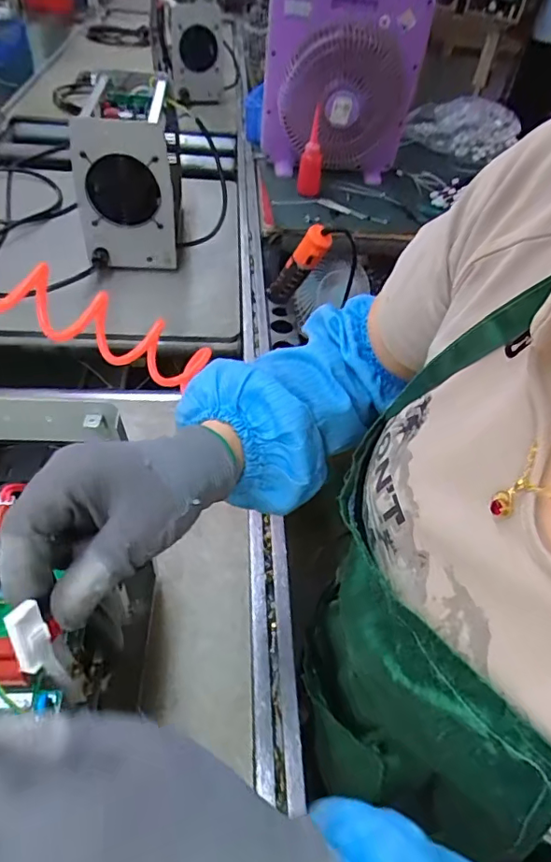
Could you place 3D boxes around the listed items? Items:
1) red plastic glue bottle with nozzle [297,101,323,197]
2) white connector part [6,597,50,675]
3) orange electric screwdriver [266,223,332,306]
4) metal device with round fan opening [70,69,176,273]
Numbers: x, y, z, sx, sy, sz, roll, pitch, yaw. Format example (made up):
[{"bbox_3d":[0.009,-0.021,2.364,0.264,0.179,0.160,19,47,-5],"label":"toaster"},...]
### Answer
[{"bbox_3d":[0.077,-0.570,1.081,0.051,0.149,0.065,8,47,1],"label":"red plastic glue bottle with nozzle"},{"bbox_3d":[-0.109,0.093,0.231,0.014,0.030,0.007,-13,11,-19],"label":"white connector part"},{"bbox_3d":[0.033,-0.270,0.868,0.036,0.205,0.045,-24,84,-27],"label":"orange electric screwdriver"},{"bbox_3d":[-0.261,-0.431,0.892,0.146,0.235,0.208,-9,49,-14],"label":"metal device with round fan opening"}]

